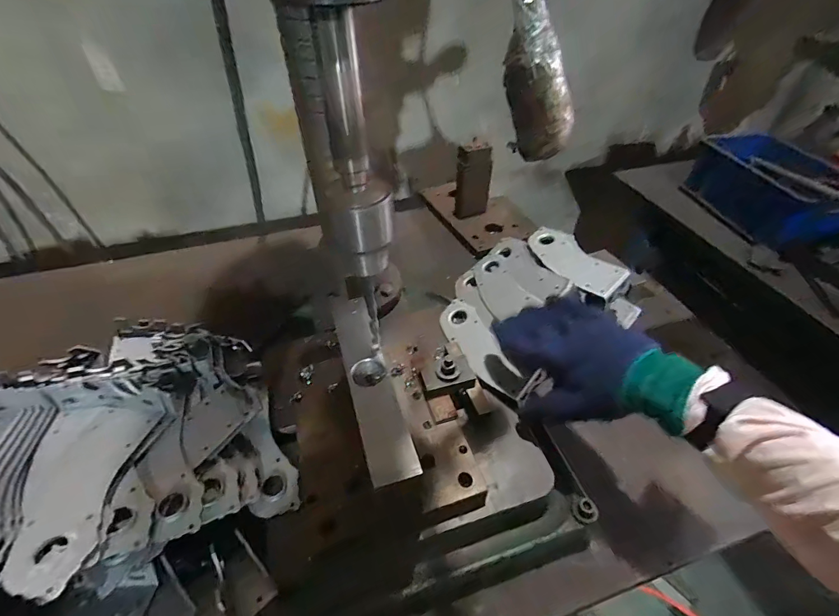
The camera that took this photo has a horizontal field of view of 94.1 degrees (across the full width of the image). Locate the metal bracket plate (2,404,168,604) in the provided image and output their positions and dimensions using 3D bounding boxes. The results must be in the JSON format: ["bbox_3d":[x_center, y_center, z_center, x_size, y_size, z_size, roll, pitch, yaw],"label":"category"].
[{"bbox_3d":[-0.317,0.156,0.348,0.100,0.009,0.174,1,35,-7],"label":"metal bracket plate"}]

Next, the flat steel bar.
[{"bbox_3d":[-0.049,0.065,0.376,0.039,0.010,0.210,-15,45,-11],"label":"flat steel bar"}]

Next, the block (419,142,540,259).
[{"bbox_3d":[0.131,-0.274,0.878,0.185,0.156,0.279,-21,50,-19],"label":"block"}]

